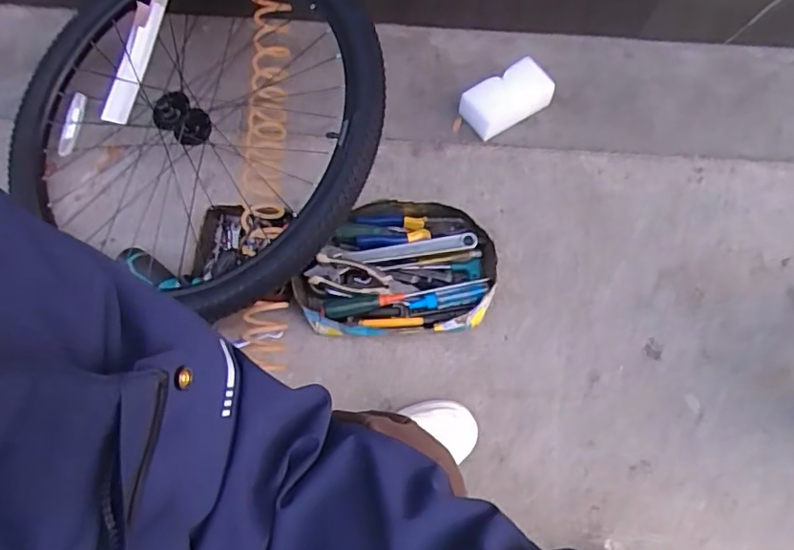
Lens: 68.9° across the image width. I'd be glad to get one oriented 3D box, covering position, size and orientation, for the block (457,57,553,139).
[{"bbox_3d":[0.206,-0.329,1.080,0.169,0.071,0.090,-28,72,-11],"label":"block"}]

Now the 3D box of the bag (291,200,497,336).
[{"bbox_3d":[0.001,-0.011,0.971,0.311,0.076,0.221,0,69,-1],"label":"bag"}]

